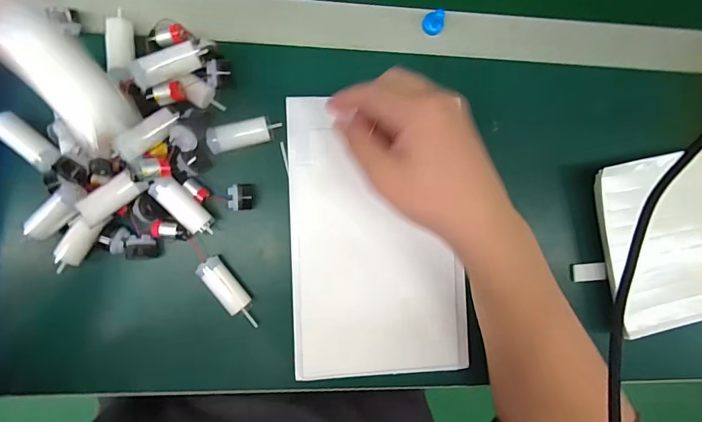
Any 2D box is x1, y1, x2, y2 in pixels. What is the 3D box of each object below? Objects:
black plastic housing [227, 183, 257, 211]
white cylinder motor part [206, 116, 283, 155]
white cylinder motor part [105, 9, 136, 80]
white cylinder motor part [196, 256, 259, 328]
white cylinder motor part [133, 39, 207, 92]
[{"bbox_3d":[-0.089,-0.011,0.339,0.018,0.025,0.021,-2,90,-6],"label":"black plastic housing"},{"bbox_3d":[-0.087,-0.062,0.339,0.057,0.018,0.020,-16,91,-6],"label":"white cylinder motor part"},{"bbox_3d":[-0.183,-0.132,0.330,0.017,0.014,0.057,-2,90,-6],"label":"white cylinder motor part"},{"bbox_3d":[-0.098,0.067,0.338,0.020,0.024,0.064,-37,93,-5],"label":"white cylinder motor part"},{"bbox_3d":[-0.136,-0.111,0.312,0.054,0.014,0.018,-30,89,-17],"label":"white cylinder motor part"}]

